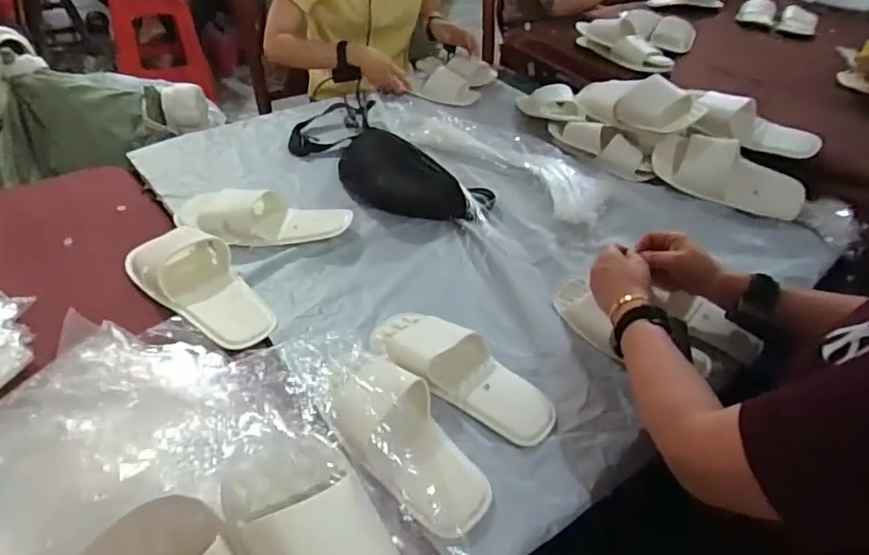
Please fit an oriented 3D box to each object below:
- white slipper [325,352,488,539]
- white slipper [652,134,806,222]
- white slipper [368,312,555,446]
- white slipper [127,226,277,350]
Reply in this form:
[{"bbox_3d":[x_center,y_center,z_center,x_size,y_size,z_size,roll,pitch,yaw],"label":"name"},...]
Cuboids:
[{"bbox_3d":[-0.035,0.176,0.612,0.096,0.062,0.228,-28,51,-32],"label":"white slipper"},{"bbox_3d":[0.523,-0.181,0.990,0.266,0.106,0.058,34,14,22],"label":"white slipper"},{"bbox_3d":[0.026,0.113,0.680,0.257,0.044,0.102,32,47,27],"label":"white slipper"},{"bbox_3d":[-0.318,0.005,0.757,0.235,0.047,0.114,31,47,26],"label":"white slipper"}]

